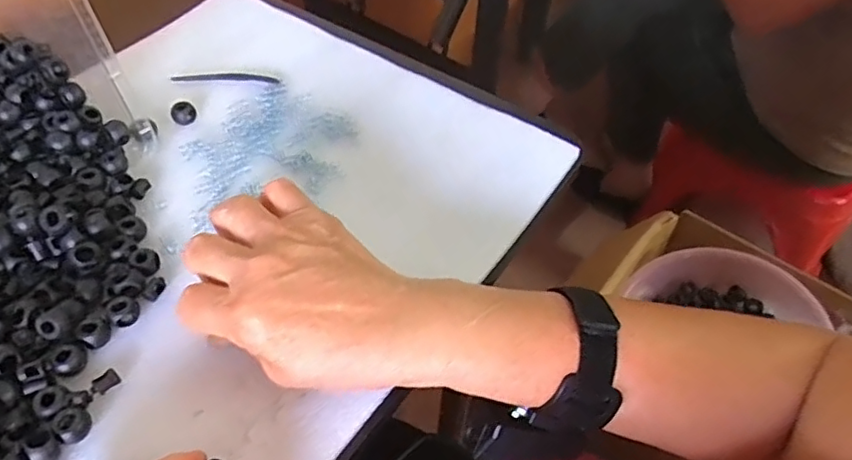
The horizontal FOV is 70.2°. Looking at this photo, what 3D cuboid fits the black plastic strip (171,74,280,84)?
[{"bbox_3d":[-0.164,-0.125,0.495,0.085,0.004,0.010,-1,51,-3],"label":"black plastic strip"}]

